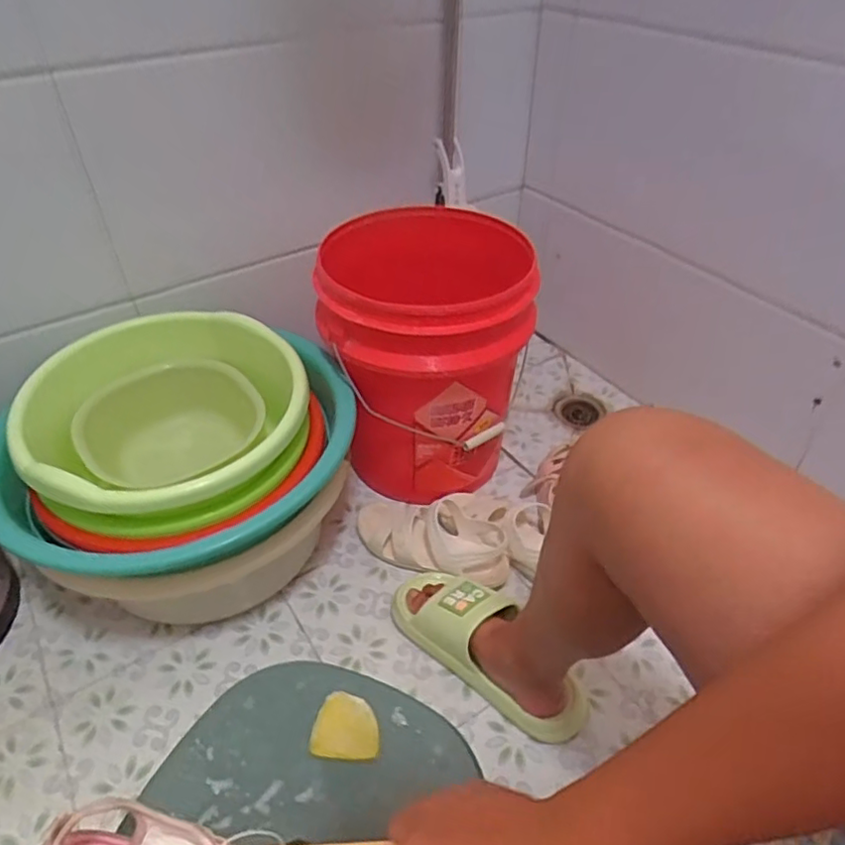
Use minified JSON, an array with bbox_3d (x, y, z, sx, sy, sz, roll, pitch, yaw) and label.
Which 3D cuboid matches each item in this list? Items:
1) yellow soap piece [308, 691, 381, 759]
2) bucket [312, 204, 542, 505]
[{"bbox_3d":[-0.057,0.229,0.469,0.050,0.009,0.044,3,43,4],"label":"yellow soap piece"},{"bbox_3d":[0.010,-0.080,0.948,0.282,0.385,0.272,0,43,0],"label":"bucket"}]

